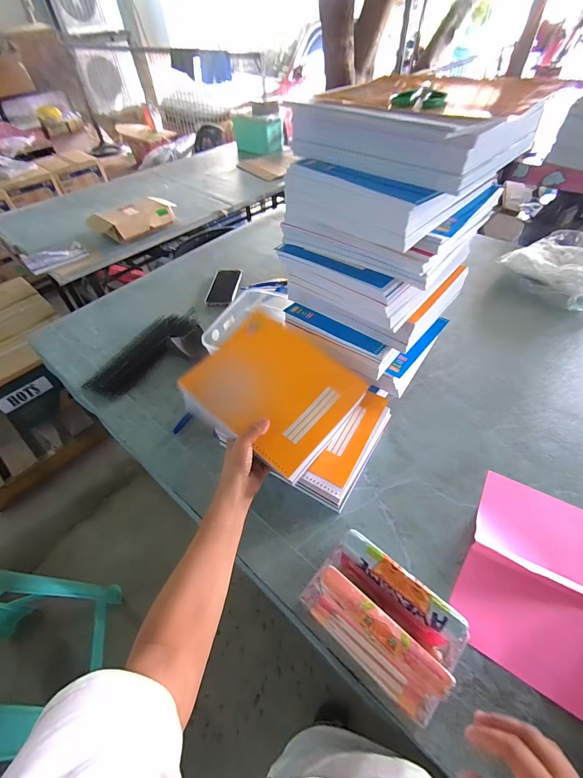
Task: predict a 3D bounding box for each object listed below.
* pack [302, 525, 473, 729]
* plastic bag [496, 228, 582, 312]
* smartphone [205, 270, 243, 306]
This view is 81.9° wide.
[{"bbox_3d":[0.107,0.271,0.397,0.178,0.112,0.087,33,59,27],"label":"pack"},{"bbox_3d":[0.750,-0.319,0.901,0.252,0.100,0.276,-23,52,-17],"label":"plastic bag"},{"bbox_3d":[-0.194,-0.294,0.965,0.087,0.013,0.145,2,58,10],"label":"smartphone"}]

